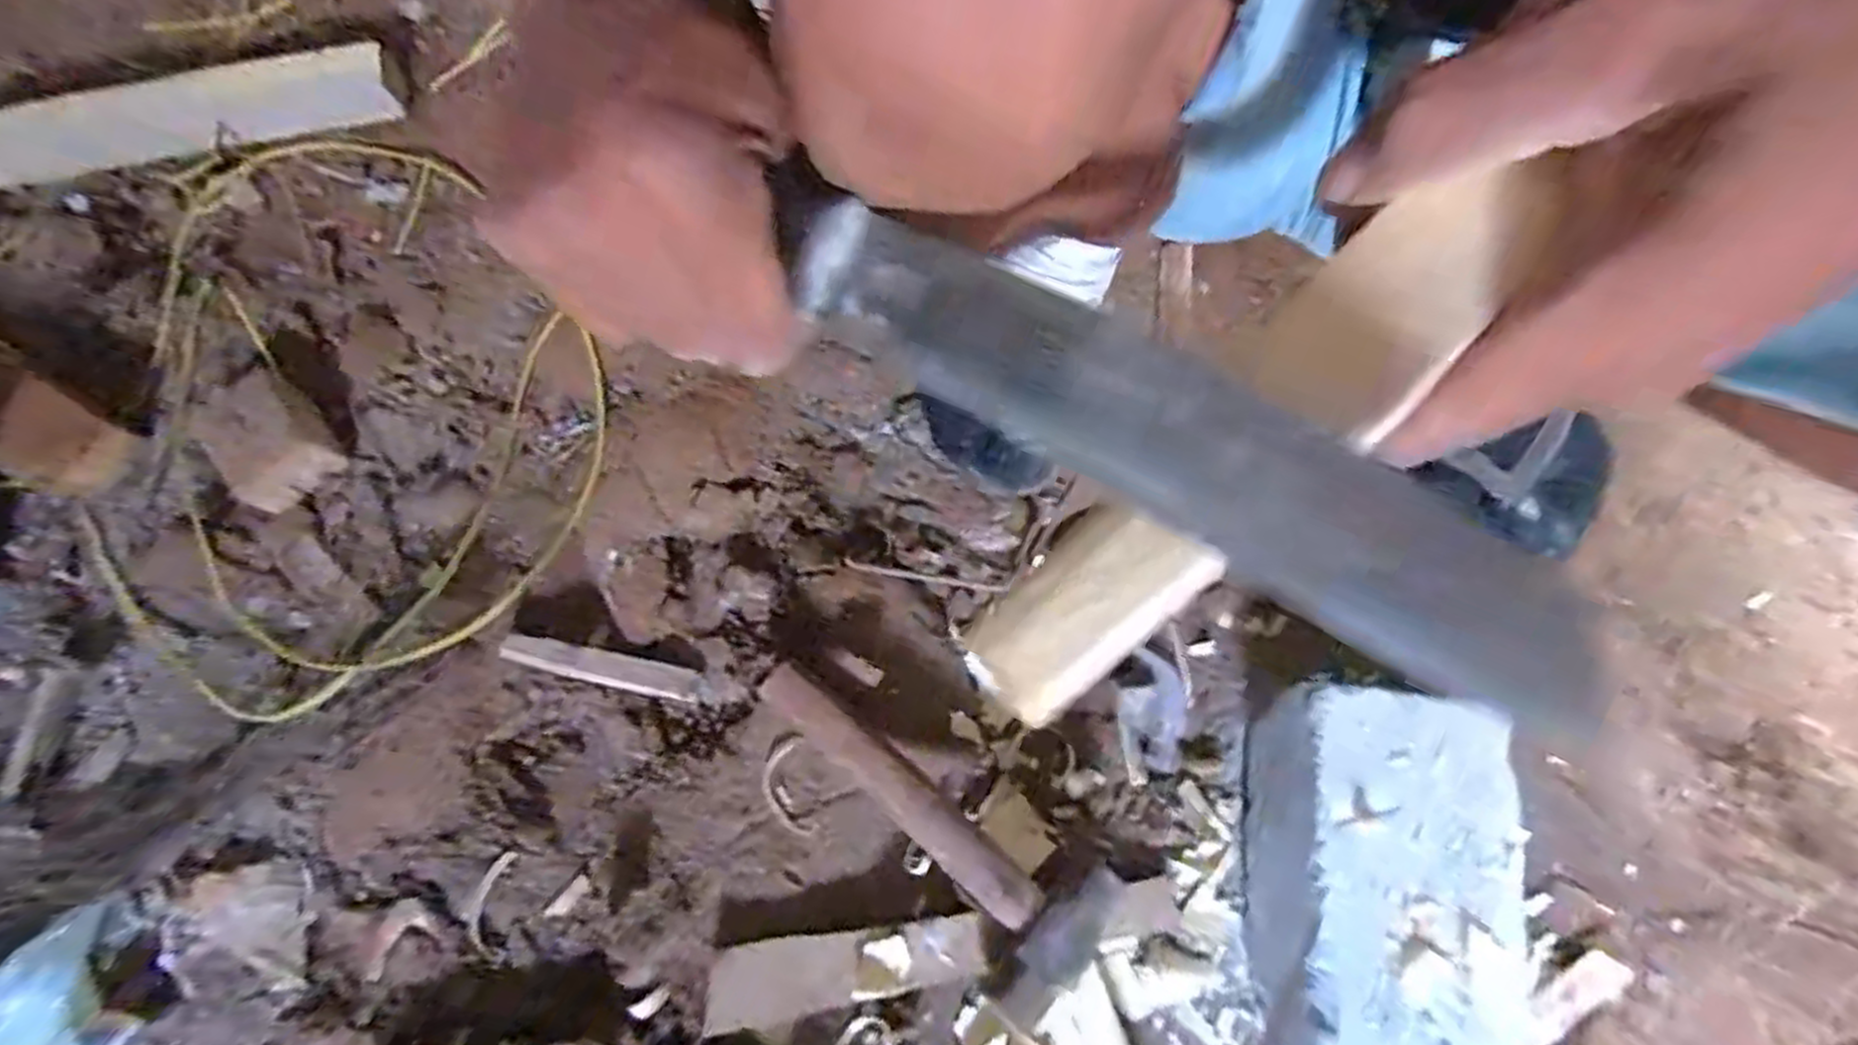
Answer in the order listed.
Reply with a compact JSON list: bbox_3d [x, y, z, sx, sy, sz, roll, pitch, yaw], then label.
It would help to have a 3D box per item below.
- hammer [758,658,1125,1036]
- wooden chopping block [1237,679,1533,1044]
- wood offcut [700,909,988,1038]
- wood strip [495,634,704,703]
[{"bbox_3d":[-0.008,0.176,0.449,0.236,0.038,0.091,34,77,10],"label":"hammer"},{"bbox_3d":[0.255,0.203,0.447,0.128,0.074,0.202,2,73,2],"label":"wooden chopping block"},{"bbox_3d":[-0.046,0.247,0.435,0.149,0.018,0.039,-10,73,-2],"label":"wood offcut"},{"bbox_3d":[-0.207,0.091,0.495,0.119,0.012,0.021,15,73,-11],"label":"wood strip"}]

